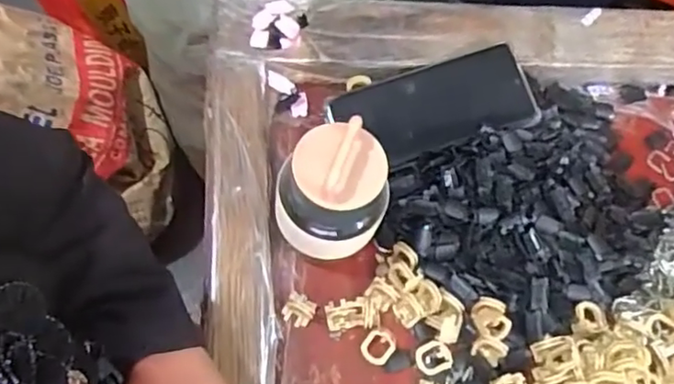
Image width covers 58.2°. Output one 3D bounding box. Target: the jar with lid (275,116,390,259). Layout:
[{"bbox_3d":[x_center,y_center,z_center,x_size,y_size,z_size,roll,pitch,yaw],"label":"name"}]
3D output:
[{"bbox_3d":[-0.003,0.003,0.413,0.074,0.104,0.073,37,71,10],"label":"jar with lid"}]

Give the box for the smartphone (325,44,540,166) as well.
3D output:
[{"bbox_3d":[0.078,-0.072,0.501,0.160,0.012,0.070,-15,79,1],"label":"smartphone"}]

